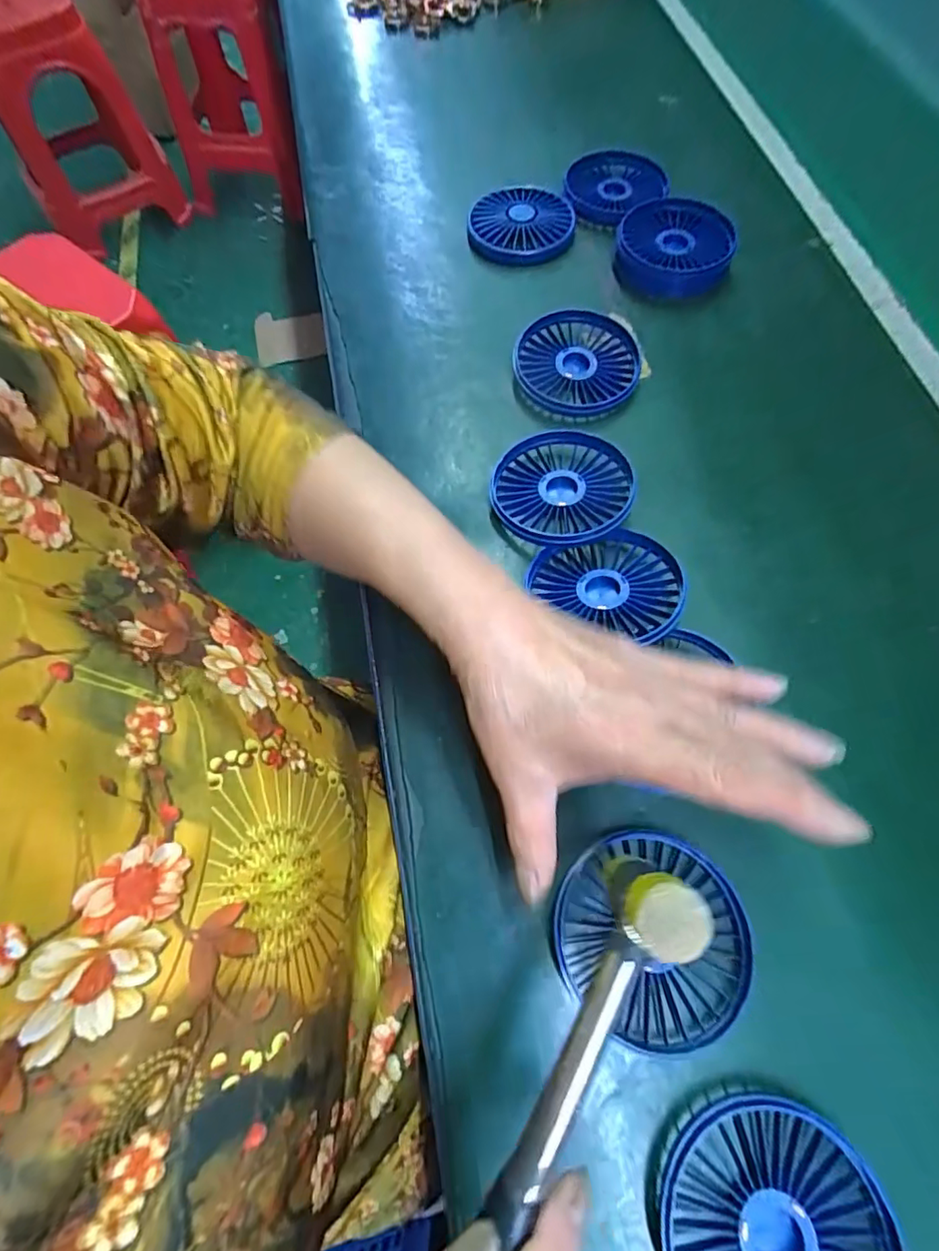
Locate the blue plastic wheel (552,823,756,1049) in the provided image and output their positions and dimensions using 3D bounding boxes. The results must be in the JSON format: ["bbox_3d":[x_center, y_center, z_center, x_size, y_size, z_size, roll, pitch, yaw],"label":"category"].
[{"bbox_3d":[0.084,0.144,0.250,0.084,0.015,0.087,0,67,0],"label":"blue plastic wheel"}]

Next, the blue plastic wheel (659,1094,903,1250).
[{"bbox_3d":[0.119,0.236,0.207,0.082,0.014,0.085,0,67,0],"label":"blue plastic wheel"}]

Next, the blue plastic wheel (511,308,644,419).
[{"bbox_3d":[0.079,-0.192,0.390,0.086,0.018,0.088,0,67,0],"label":"blue plastic wheel"}]

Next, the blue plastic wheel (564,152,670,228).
[{"bbox_3d":[0.128,-0.384,0.470,0.088,0.015,0.089,0,67,0],"label":"blue plastic wheel"}]

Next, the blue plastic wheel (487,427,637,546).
[{"bbox_3d":[0.058,-0.087,0.340,0.085,0.025,0.086,-2,67,0],"label":"blue plastic wheel"}]

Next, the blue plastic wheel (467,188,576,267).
[{"bbox_3d":[0.045,-0.338,0.454,0.088,0.018,0.088,0,67,0],"label":"blue plastic wheel"}]

